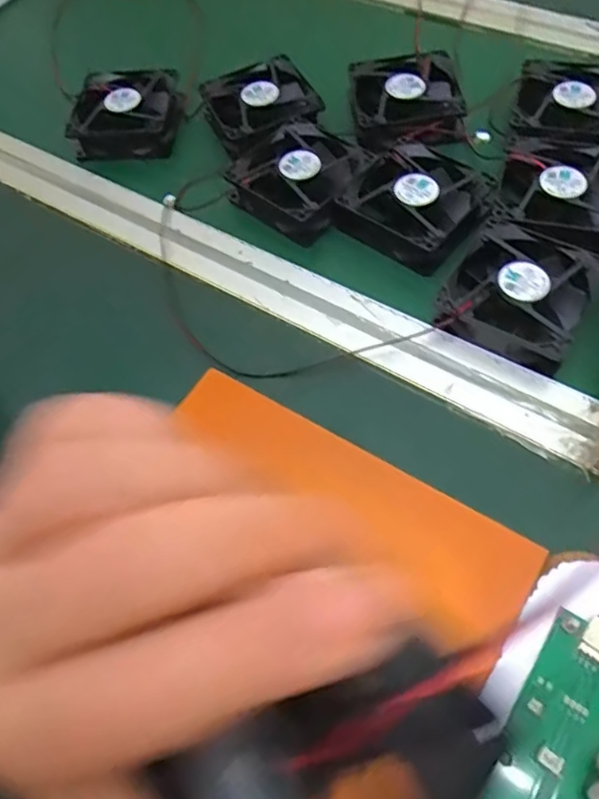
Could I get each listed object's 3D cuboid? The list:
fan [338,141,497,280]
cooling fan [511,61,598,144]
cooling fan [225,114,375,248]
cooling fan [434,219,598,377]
[{"bbox_3d":[0.084,-0.133,0.404,0.085,0.028,0.086,37,67,23],"label":"fan"},{"bbox_3d":[0.197,-0.212,0.427,0.077,0.020,0.080,14,60,12],"label":"cooling fan"},{"bbox_3d":[0.002,-0.160,0.430,0.083,0.030,0.086,-39,63,-19],"label":"cooling fan"},{"bbox_3d":[0.135,-0.066,0.360,0.078,0.028,0.085,28,64,19],"label":"cooling fan"}]

